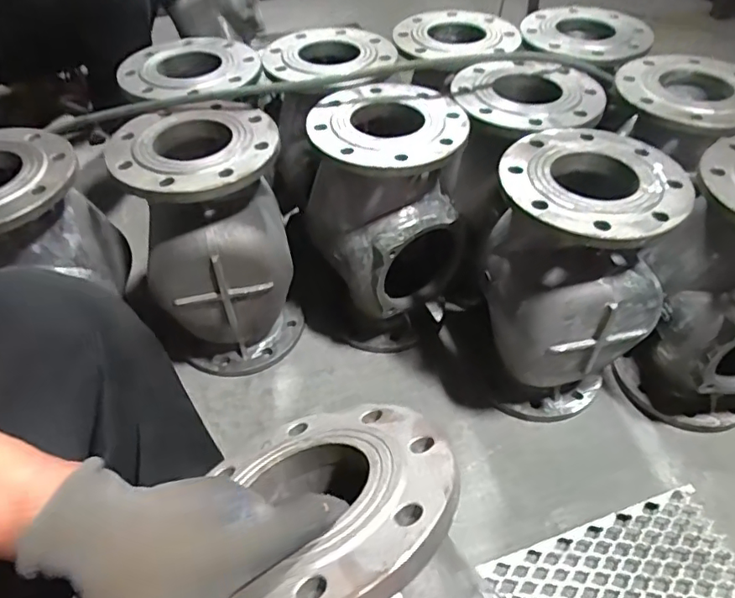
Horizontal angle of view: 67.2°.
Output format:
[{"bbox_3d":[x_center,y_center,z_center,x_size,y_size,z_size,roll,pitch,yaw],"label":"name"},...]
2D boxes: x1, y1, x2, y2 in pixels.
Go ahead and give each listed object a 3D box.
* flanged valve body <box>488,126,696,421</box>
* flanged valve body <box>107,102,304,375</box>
[{"bbox_3d":[0.264,-0.014,0.774,0.202,0.368,0.216,-10,48,-8],"label":"flanged valve body"},{"bbox_3d":[-0.217,-0.073,0.830,0.194,0.369,0.196,-12,48,-10],"label":"flanged valve body"}]

